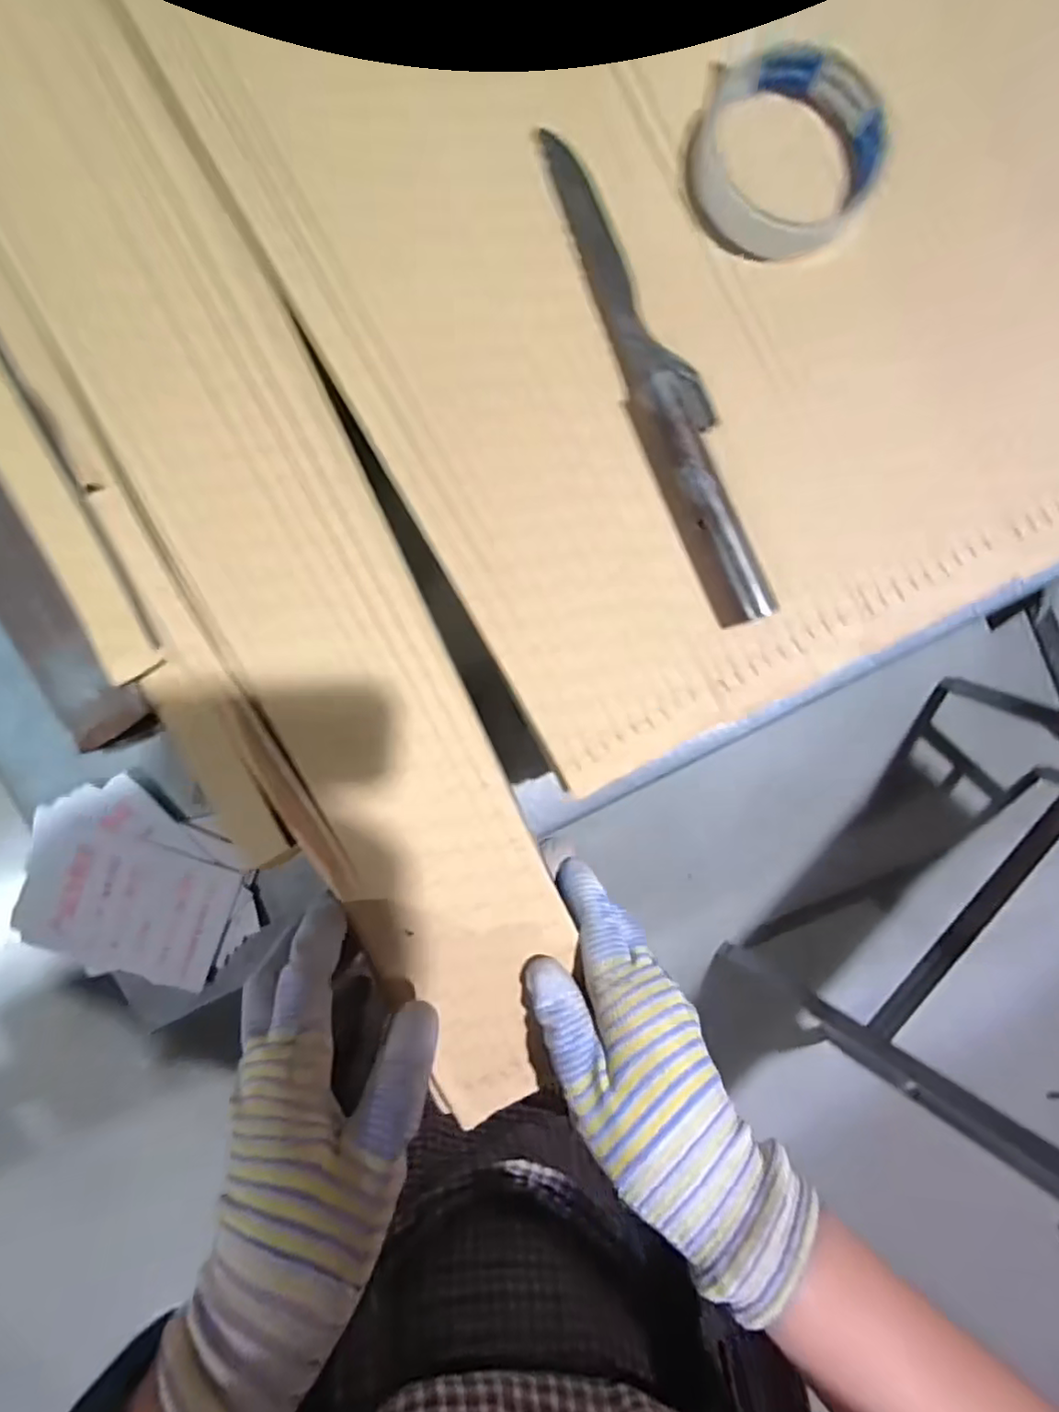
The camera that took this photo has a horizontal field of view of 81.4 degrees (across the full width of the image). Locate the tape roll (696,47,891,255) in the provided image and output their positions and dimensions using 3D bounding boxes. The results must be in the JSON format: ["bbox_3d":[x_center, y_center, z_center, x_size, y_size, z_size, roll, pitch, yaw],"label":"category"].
[{"bbox_3d":[0.119,-0.255,0.280,0.079,0.019,0.091,23,91,-8],"label":"tape roll"}]

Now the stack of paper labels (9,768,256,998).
[{"bbox_3d":[-0.232,0.110,0.366,0.131,0.007,0.108,31,90,-8],"label":"stack of paper labels"}]

